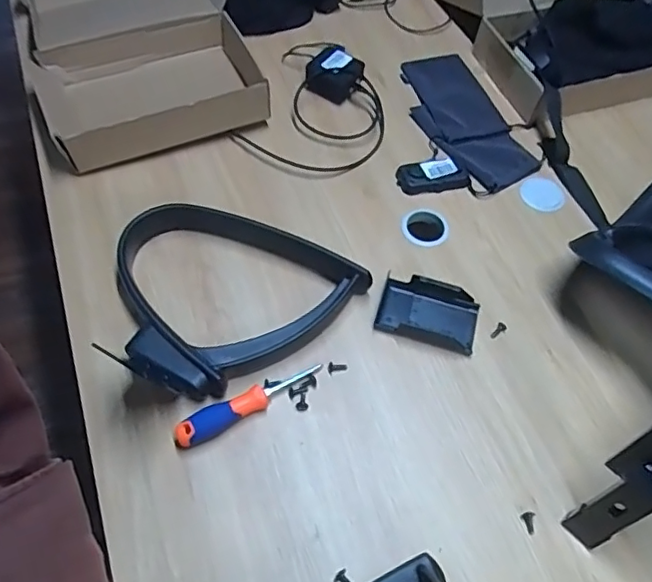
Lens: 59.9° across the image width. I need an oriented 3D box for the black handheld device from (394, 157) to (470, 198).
[{"bbox_3d":[0.161,-0.176,0.855,0.103,0.027,0.052,-7,58,-8],"label":"black handheld device"}]

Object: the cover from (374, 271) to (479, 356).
[{"bbox_3d":[0.133,0.027,0.729,0.126,0.027,0.080,16,58,7],"label":"cover"}]

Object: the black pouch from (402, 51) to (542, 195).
[{"bbox_3d":[0.220,-0.289,0.928,0.128,0.019,0.304,-17,60,-13],"label":"black pouch"}]

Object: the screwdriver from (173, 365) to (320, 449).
[{"bbox_3d":[-0.084,0.126,0.642,0.177,0.026,0.026,-23,62,-17],"label":"screwdriver"}]

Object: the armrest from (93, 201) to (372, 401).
[{"bbox_3d":[-0.142,-0.011,0.719,0.288,0.052,0.261,-36,66,-23],"label":"armrest"}]

